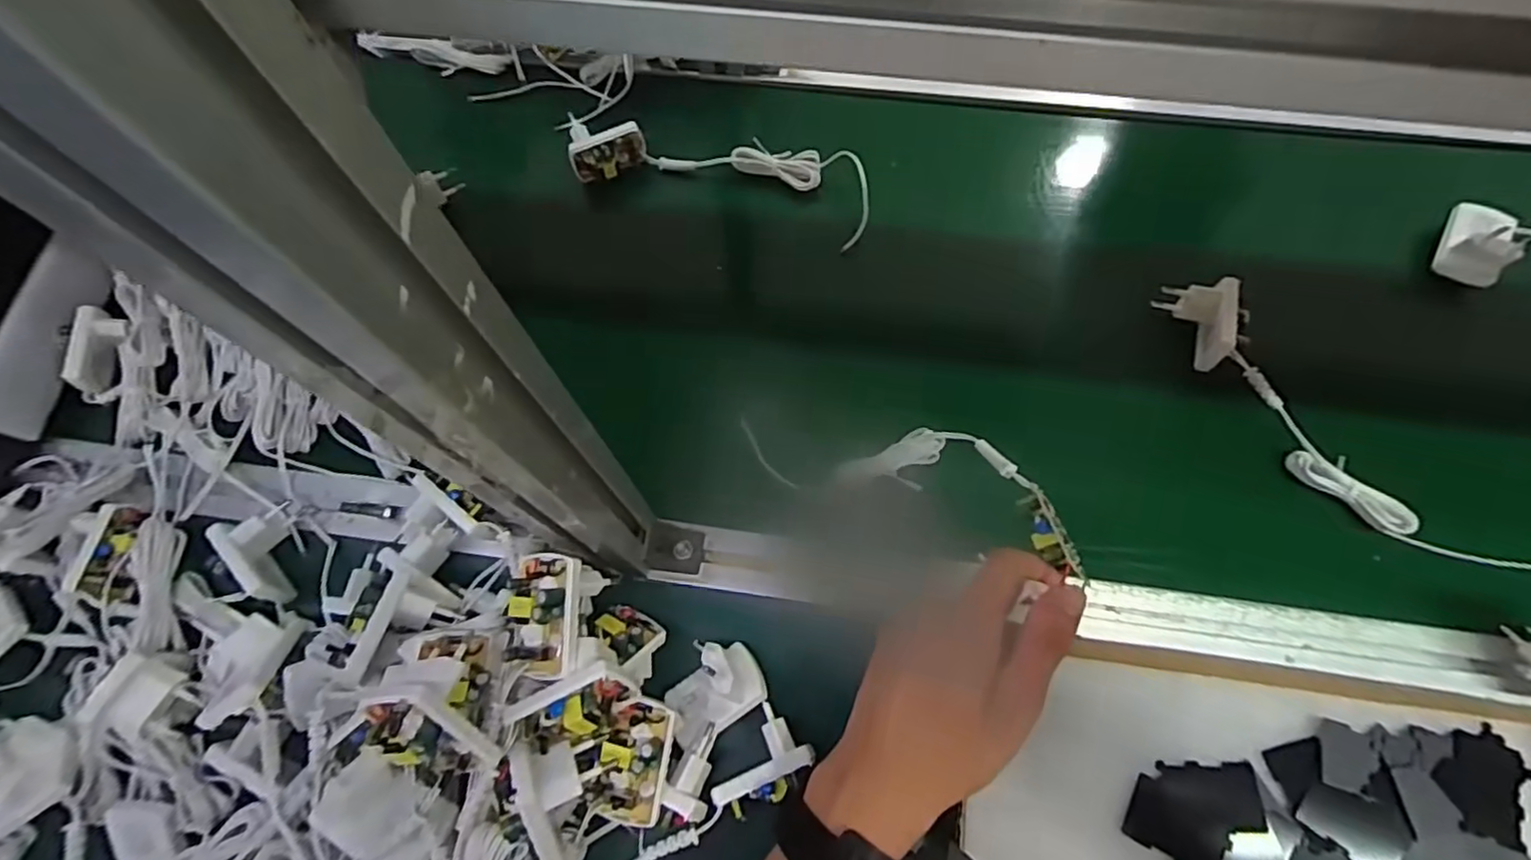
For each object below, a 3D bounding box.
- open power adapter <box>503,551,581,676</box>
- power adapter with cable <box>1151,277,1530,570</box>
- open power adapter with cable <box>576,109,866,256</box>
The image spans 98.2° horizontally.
[{"bbox_3d":[-0.114,0.095,0.338,0.038,0.023,0.061,-6,81,20],"label":"open power adapter"},{"bbox_3d":[0.373,0.000,0.436,0.058,0.041,0.275,-38,72,-11],"label":"power adapter with cable"},{"bbox_3d":[-0.038,-0.213,0.546,0.248,0.053,0.060,12,70,7],"label":"open power adapter with cable"}]

